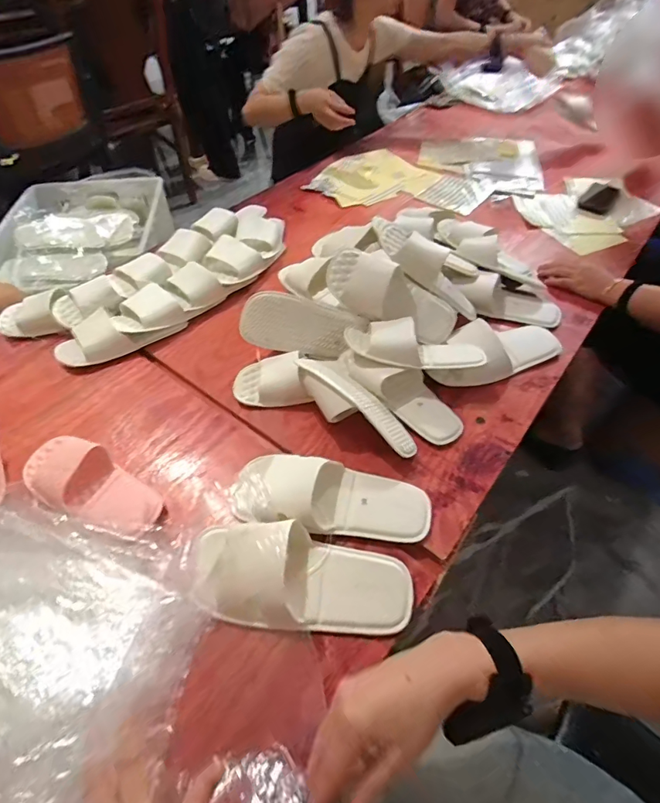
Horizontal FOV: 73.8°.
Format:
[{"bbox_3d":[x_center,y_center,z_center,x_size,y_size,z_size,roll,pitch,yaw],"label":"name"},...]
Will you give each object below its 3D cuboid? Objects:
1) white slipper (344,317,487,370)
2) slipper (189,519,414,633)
[{"bbox_3d":[0.138,-0.089,0.726,0.226,0.064,0.084,5,50,5],"label":"white slipper"},{"bbox_3d":[-0.035,0.210,0.538,0.273,0.056,0.116,1,49,0],"label":"slipper"}]

